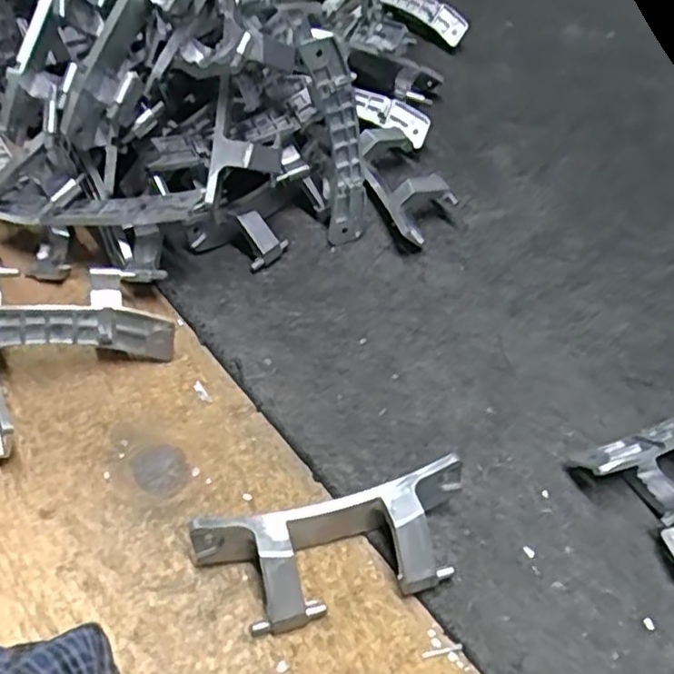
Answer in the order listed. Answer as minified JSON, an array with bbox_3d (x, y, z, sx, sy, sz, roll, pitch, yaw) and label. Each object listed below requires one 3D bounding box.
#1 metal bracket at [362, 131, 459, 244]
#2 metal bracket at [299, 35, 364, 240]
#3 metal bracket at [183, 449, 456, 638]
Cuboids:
[{"bbox_3d":[0.059,-0.129,0.551,0.063,0.038,0.121,-10,53,-14],"label":"metal bracket"},{"bbox_3d":[0.001,-0.146,0.494,0.034,0.155,0.016,-28,39,-25],"label":"metal bracket"},{"bbox_3d":[0.003,0.115,0.353,0.149,0.038,0.057,-10,54,-14],"label":"metal bracket"}]

